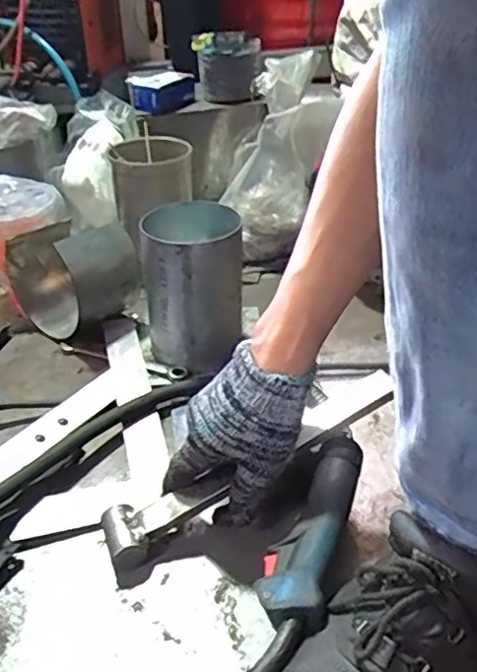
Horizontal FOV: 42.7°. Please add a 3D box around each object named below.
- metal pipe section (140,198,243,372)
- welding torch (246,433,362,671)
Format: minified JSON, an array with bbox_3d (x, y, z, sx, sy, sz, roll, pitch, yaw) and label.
[{"bbox_3d":[-0.052,-0.057,0.718,0.107,0.162,0.108,-2,34,-4],"label":"metal pipe section"},{"bbox_3d":[0.041,0.180,0.453,0.057,0.037,0.265,17,40,22],"label":"welding torch"}]

